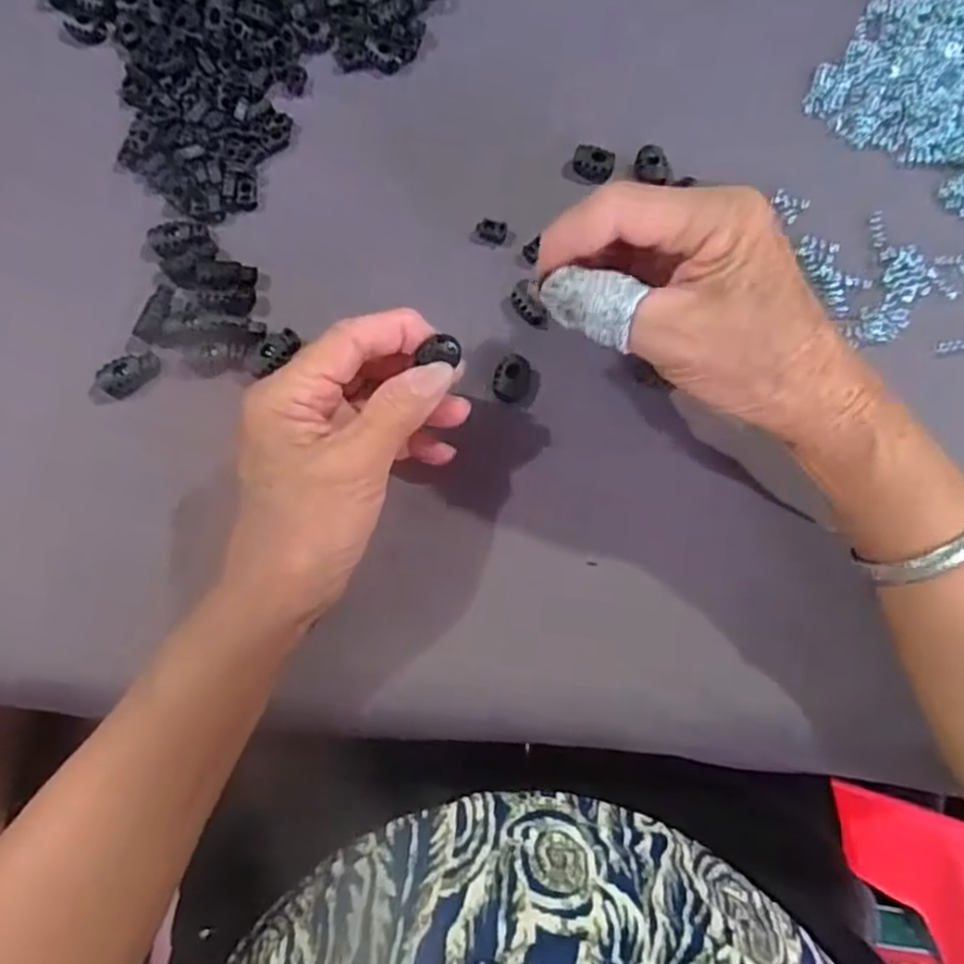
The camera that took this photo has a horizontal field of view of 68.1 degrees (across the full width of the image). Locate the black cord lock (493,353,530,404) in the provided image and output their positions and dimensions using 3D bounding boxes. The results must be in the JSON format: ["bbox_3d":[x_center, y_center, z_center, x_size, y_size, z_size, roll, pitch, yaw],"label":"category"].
[{"bbox_3d":[0.014,-0.051,0.344,0.016,0.006,0.023,16,73,4],"label":"black cord lock"}]

